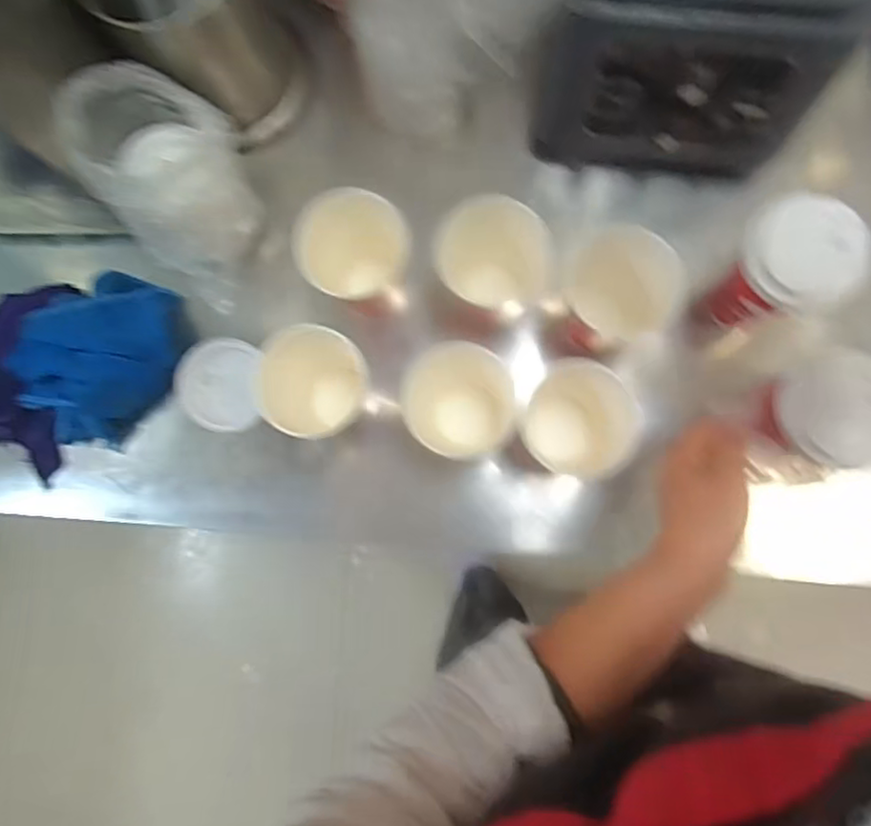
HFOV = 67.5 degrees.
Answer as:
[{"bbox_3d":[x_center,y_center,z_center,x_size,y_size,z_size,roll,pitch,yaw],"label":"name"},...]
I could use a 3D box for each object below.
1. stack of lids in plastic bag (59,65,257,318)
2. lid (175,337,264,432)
[{"bbox_3d":[-0.216,-0.193,0.544,0.128,0.141,0.117,41,88,7],"label":"stack of lids in plastic bag"},{"bbox_3d":[-0.200,-0.026,0.603,0.073,0.005,0.083,1,90,-15],"label":"lid"}]

